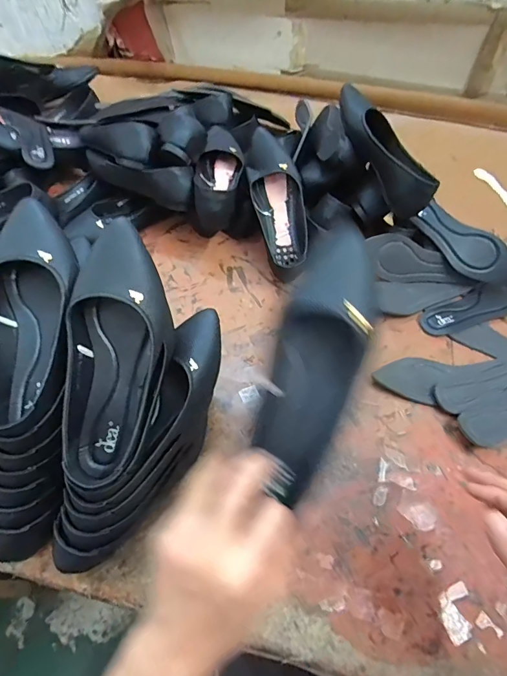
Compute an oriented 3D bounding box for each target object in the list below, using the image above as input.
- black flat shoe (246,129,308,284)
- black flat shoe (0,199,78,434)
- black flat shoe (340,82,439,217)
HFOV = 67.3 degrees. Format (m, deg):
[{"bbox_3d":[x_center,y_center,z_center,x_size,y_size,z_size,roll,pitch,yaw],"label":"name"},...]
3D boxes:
[{"bbox_3d":[0.043,-0.227,0.665,0.075,0.065,0.246,-16,99,-12],"label":"black flat shoe"},{"bbox_3d":[-0.232,-0.030,0.395,0.099,0.056,0.248,-1,77,-3],"label":"black flat shoe"},{"bbox_3d":[0.214,-0.315,0.629,0.064,0.077,0.240,-30,87,-20],"label":"black flat shoe"}]

